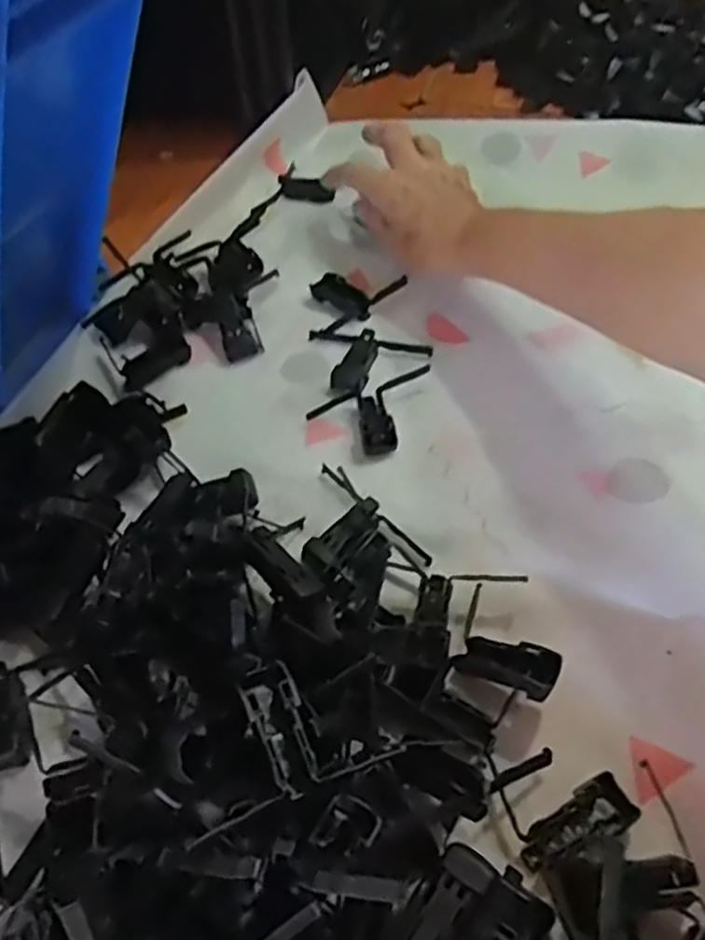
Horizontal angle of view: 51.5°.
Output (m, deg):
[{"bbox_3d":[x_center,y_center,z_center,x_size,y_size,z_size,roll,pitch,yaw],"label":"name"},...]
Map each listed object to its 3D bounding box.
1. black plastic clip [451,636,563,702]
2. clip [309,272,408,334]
[{"bbox_3d":[0.069,0.087,0.329,0.047,0.012,0.022,6,49,33],"label":"black plastic clip"},{"bbox_3d":[-0.004,-0.129,0.525,0.052,0.009,0.073,33,60,26],"label":"clip"}]

